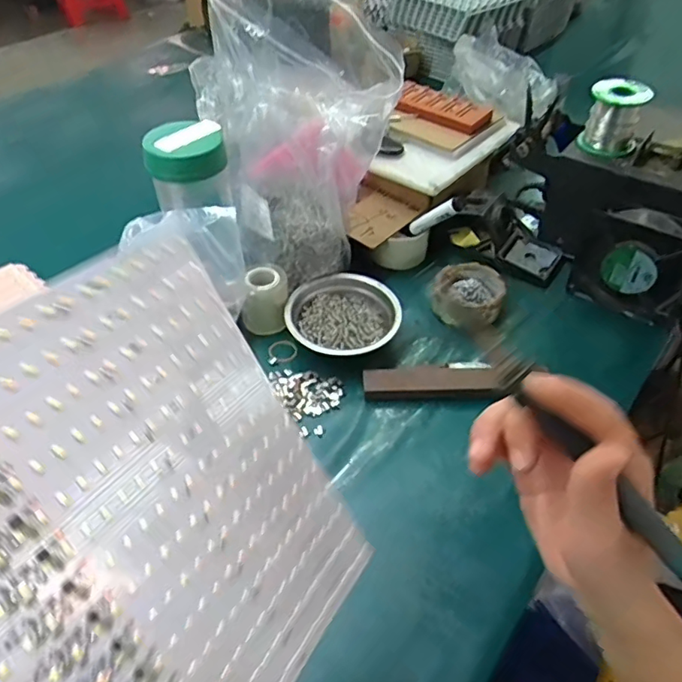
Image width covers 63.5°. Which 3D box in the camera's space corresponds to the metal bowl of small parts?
[{"bbox_3d":[0.001,-0.024,0.638,0.128,0.034,0.126,0,46,0],"label":"metal bowl of small parts"}]

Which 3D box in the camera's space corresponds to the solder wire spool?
[{"bbox_3d":[0.315,-0.257,0.635,0.063,0.080,0.066,19,49,17],"label":"solder wire spool"}]

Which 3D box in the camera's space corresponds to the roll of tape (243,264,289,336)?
[{"bbox_3d":[-0.087,-0.051,0.651,0.050,0.062,0.063,4,46,3],"label":"roll of tape"}]

